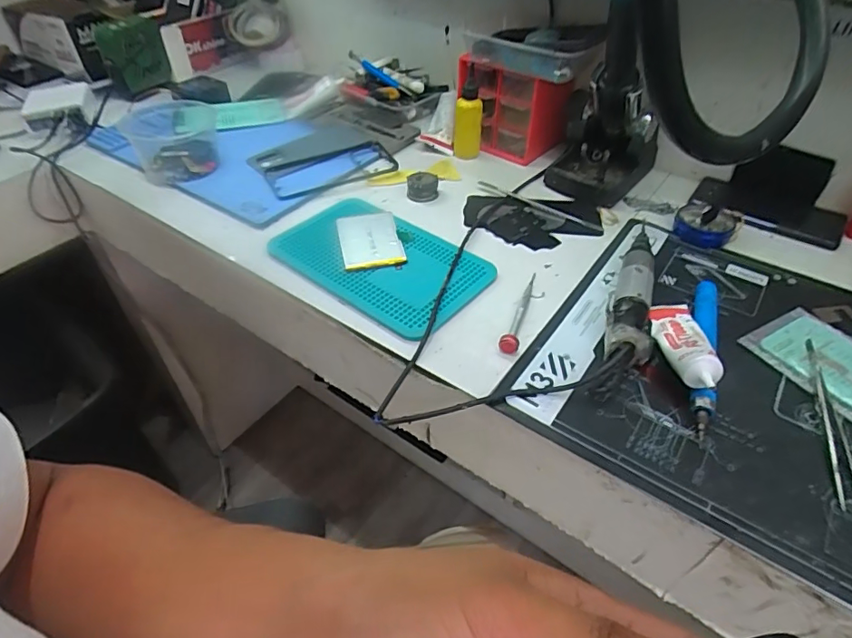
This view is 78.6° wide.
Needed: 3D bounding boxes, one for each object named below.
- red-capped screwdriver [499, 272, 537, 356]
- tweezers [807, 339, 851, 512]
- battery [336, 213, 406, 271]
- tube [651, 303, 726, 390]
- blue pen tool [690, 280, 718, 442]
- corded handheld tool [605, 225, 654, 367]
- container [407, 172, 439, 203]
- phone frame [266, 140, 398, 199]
[{"bbox_3d":[0.094,-0.010,0.496,0.016,0.018,0.118,16,46,18],"label":"red-capped screwdriver"},{"bbox_3d":[0.315,0.077,0.403,0.017,0.013,0.150,12,45,14],"label":"tweezers"},{"bbox_3d":[-0.062,-0.088,0.567,0.063,0.008,0.091,-9,46,-8],"label":"battery"},{"bbox_3d":[0.219,0.017,0.449,0.040,0.023,0.120,5,29,7],"label":"tube"},{"bbox_3d":[0.242,0.028,0.449,0.023,0.018,0.174,14,46,16],"label":"blue pen tool"},{"bbox_3d":[0.202,-0.028,0.500,0.038,0.035,0.188,14,46,16],"label":"corded handheld tool"},{"bbox_3d":[-0.004,-0.165,0.649,0.038,0.027,0.031,-2,44,0],"label":"container"},{"bbox_3d":[-0.124,-0.199,0.686,0.167,0.015,0.083,-21,47,-19],"label":"phone frame"}]

